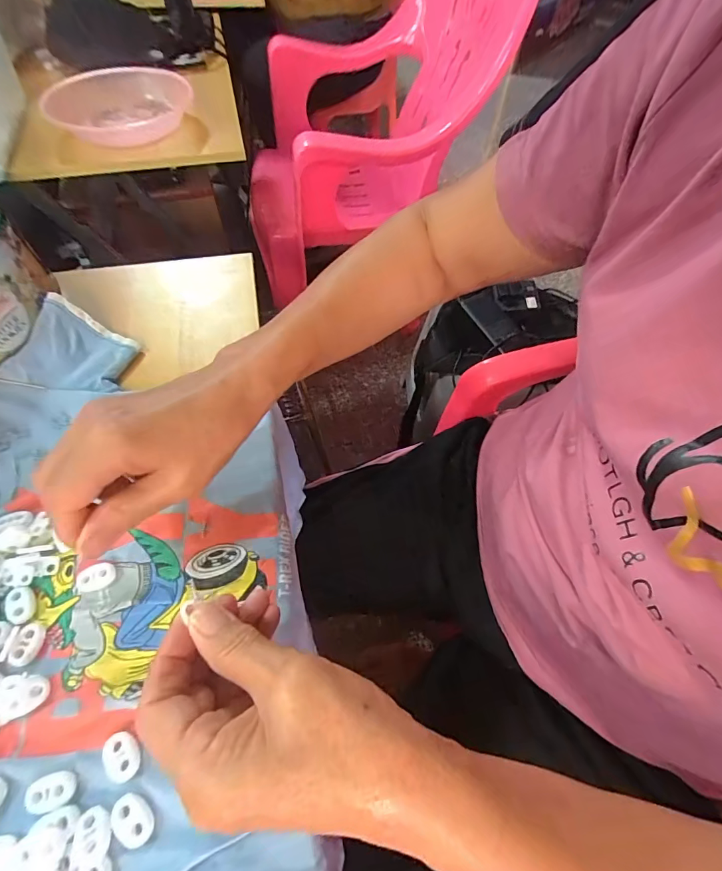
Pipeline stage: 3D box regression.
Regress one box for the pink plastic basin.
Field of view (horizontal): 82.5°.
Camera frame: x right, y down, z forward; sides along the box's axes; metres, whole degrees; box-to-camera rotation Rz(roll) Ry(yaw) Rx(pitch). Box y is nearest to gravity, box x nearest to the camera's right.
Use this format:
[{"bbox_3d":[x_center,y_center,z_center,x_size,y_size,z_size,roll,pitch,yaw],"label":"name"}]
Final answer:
[{"bbox_3d":[-0.334,-0.463,0.582,0.187,0.045,0.169,-30,63,-19],"label":"pink plastic basin"}]

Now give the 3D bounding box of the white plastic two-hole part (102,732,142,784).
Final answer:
[{"bbox_3d":[-0.126,0.169,0.216,0.023,0.004,0.016,38,64,20],"label":"white plastic two-hole part"}]

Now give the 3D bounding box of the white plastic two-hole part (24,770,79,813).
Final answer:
[{"bbox_3d":[-0.157,0.179,0.207,0.023,0.004,0.015,-10,58,-8],"label":"white plastic two-hole part"}]

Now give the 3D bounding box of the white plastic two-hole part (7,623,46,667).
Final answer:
[{"bbox_3d":[-0.197,0.123,0.243,0.014,0.005,0.022,-1,58,-2],"label":"white plastic two-hole part"}]

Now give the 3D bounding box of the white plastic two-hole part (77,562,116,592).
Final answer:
[{"bbox_3d":[-0.171,0.091,0.265,0.024,0.004,0.016,-13,59,-10],"label":"white plastic two-hole part"}]

